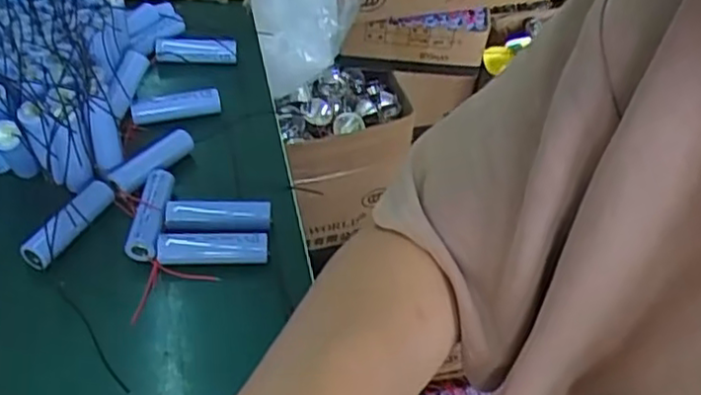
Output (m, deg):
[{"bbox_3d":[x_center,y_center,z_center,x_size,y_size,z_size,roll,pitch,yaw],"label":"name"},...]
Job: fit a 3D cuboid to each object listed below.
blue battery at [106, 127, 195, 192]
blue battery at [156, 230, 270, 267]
[{"bbox_3d":[-0.133,-0.023,0.476,0.015,0.021,0.063,32,48,24],"label":"blue battery"},{"bbox_3d":[-0.083,0.031,0.431,0.065,0.019,0.018,1,43,-7],"label":"blue battery"}]

